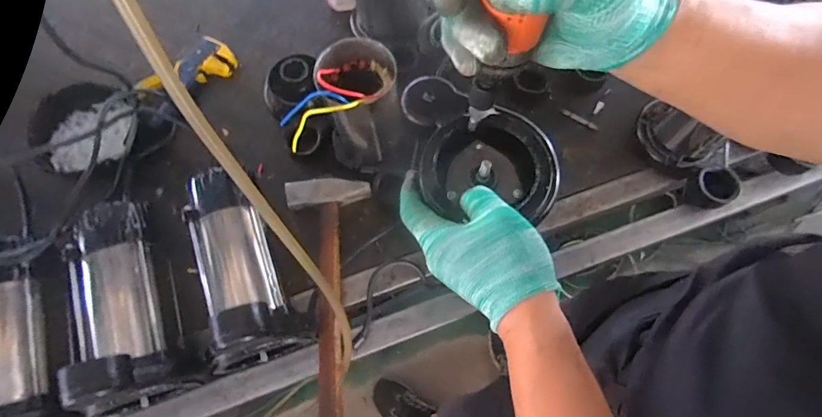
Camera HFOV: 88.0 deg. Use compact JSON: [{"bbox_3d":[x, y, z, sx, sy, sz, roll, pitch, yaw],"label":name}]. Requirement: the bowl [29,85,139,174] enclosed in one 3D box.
[{"bbox_3d":[-0.464,-0.117,0.618,0.132,0.049,0.141,0,70,0],"label":"bowl"}]

